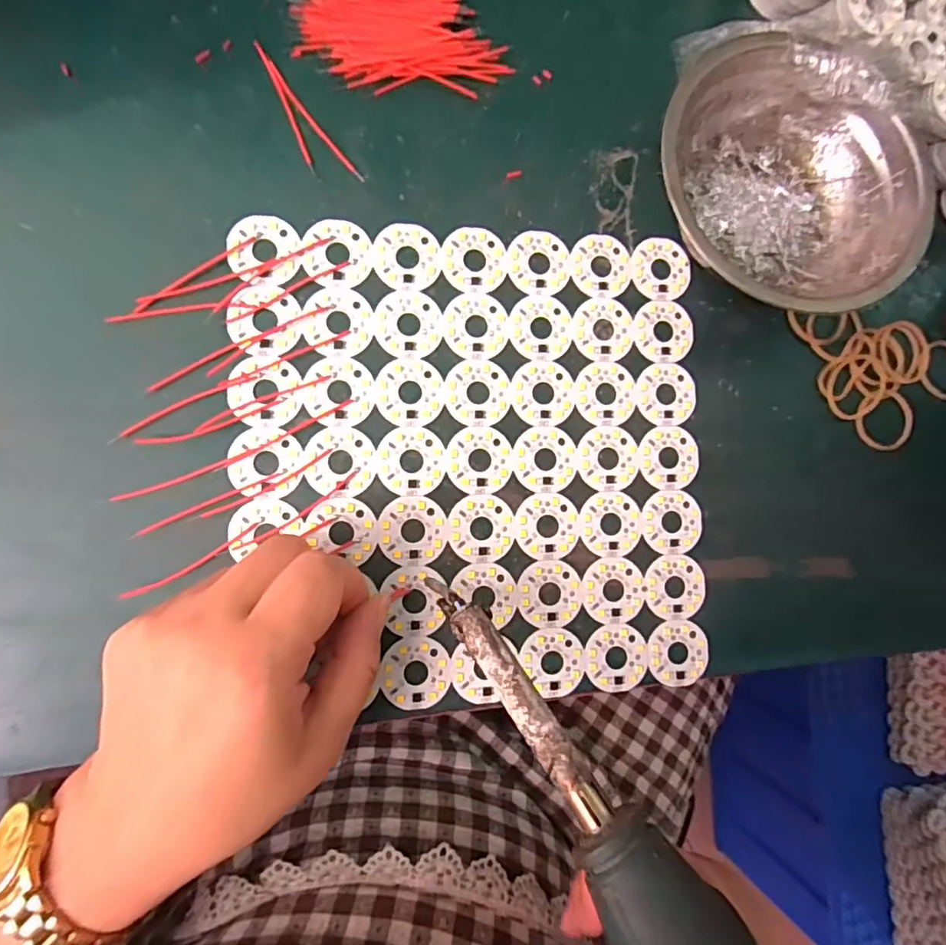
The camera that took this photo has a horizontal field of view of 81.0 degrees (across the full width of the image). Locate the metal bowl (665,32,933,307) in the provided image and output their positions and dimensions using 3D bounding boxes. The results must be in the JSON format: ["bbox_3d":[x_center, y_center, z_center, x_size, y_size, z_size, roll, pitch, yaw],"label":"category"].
[{"bbox_3d":[0.141,-0.132,0.259,0.129,0.044,0.123,0,88,-10],"label":"metal bowl"}]

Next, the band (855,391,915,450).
[{"bbox_3d":[0.214,-0.025,0.285,0.033,0.005,0.027,-36,94,-9],"label":"band"}]

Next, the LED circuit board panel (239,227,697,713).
[{"bbox_3d":[0.004,-0.006,0.251,0.210,0.004,0.206,-1,88,-10],"label":"LED circuit board panel"}]

